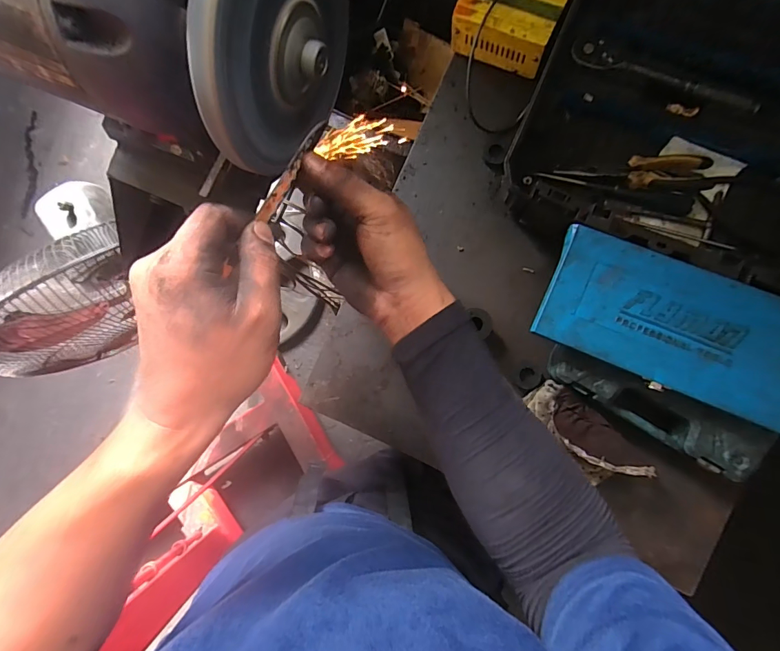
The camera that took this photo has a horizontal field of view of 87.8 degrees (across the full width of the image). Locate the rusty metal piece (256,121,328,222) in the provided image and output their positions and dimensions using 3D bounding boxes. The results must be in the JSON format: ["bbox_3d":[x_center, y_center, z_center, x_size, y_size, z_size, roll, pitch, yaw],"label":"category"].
[{"bbox_3d":[-0.068,-0.110,0.286,0.007,0.012,0.090,25,77,7],"label":"rusty metal piece"}]

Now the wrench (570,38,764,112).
[{"bbox_3d":[0.361,-0.326,0.541,0.242,0.025,0.043,28,92,7],"label":"wrench"}]

